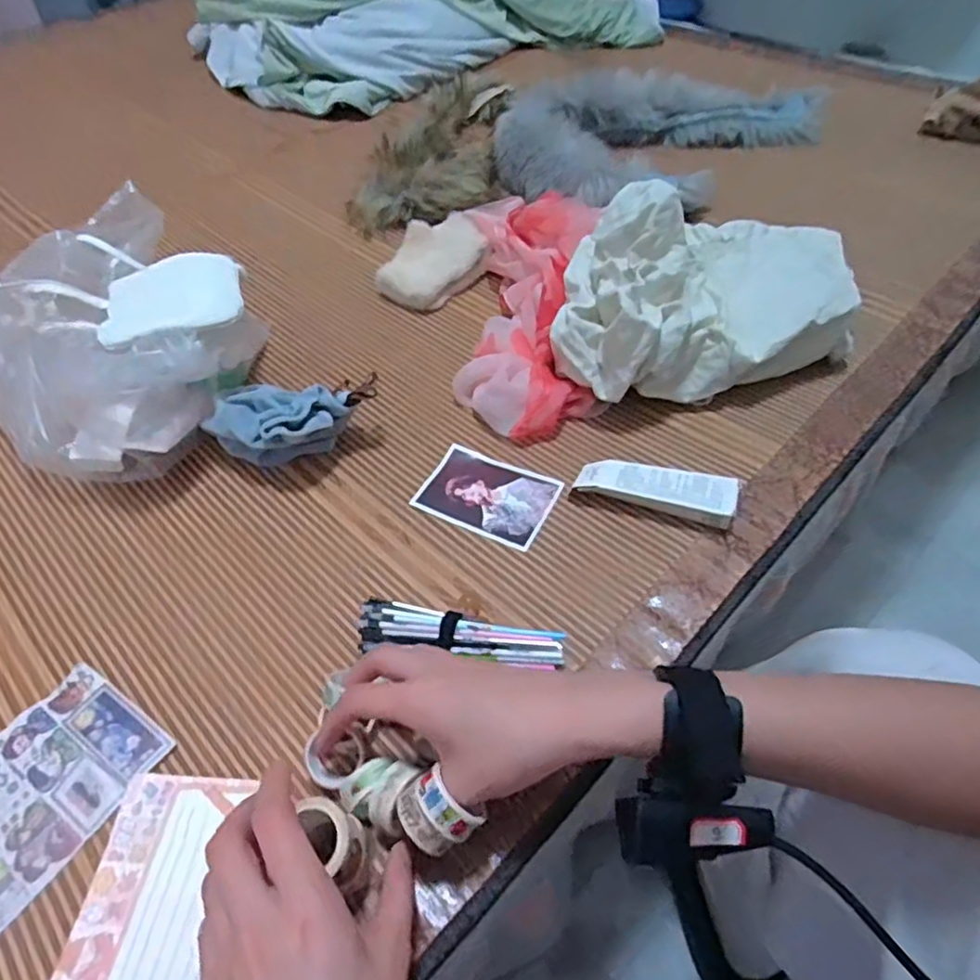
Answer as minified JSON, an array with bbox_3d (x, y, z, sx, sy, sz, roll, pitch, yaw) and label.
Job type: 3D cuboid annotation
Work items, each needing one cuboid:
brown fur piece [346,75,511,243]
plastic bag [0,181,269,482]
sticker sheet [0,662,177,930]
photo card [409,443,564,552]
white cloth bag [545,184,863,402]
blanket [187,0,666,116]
[{"bbox_3d":[-0.073,-0.480,0.893,0.177,0.078,0.393,4,50,4],"label":"brown fur piece"},{"bbox_3d":[-0.362,-0.151,0.603,0.311,0.116,0.247,26,55,21],"label":"plastic bag"},{"bbox_3d":[-0.278,0.184,0.396,0.100,0.005,0.133,26,58,23],"label":"sticker sheet"},{"bbox_3d":[-0.002,0.003,0.529,0.105,0.004,0.072,21,56,21],"label":"photo card"},{"bbox_3d":[0.207,-0.187,0.579,0.320,0.123,0.169,-22,53,-14],"label":"white cloth bag"},{"bbox_3d":[-0.135,-0.915,1.199,0.779,0.178,0.543,-28,55,-22],"label":"blanket"}]

